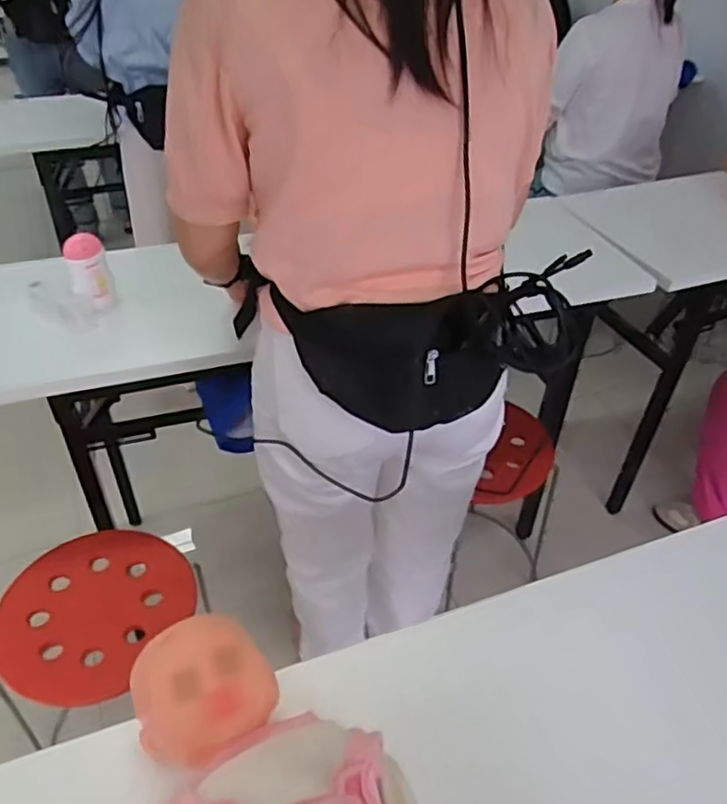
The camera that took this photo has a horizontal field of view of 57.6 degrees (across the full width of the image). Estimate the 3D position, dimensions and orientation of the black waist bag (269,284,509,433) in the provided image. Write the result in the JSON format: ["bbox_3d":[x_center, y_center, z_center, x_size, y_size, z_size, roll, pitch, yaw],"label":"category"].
[{"bbox_3d":[0.042,-0.060,0.751,0.262,0.136,0.125,-3,41,-7],"label":"black waist bag"}]

